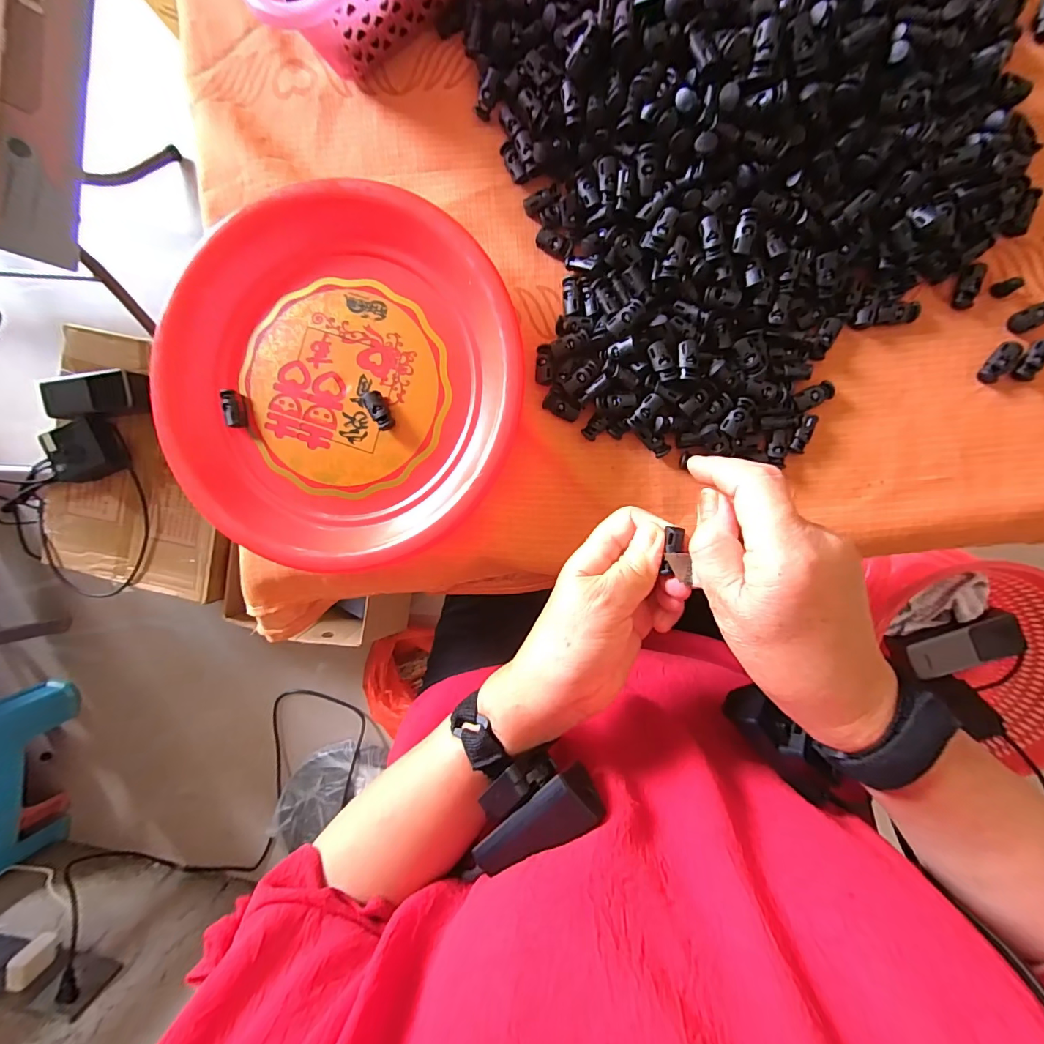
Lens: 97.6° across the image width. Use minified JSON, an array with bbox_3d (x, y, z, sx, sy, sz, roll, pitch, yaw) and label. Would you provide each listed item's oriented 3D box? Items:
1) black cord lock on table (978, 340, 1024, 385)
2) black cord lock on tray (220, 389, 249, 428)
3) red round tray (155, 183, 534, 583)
[{"bbox_3d":[0.324,-0.108,0.310,0.016,0.007,0.029,34,96,2],"label":"black cord lock on table"},{"bbox_3d":[-0.215,-0.085,0.341,0.013,0.008,0.028,-10,93,5],"label":"black cord lock on tray"},{"bbox_3d":[-0.128,-0.101,0.330,0.254,0.044,0.241,0,94,5],"label":"red round tray"}]

